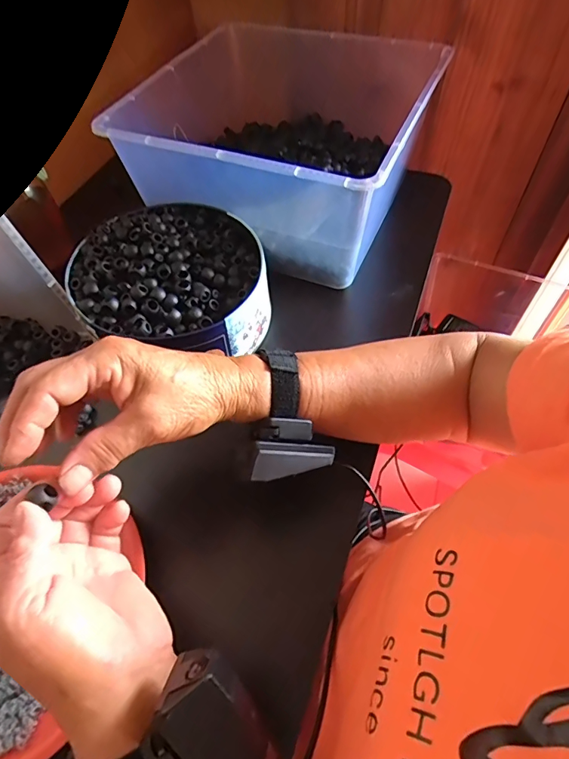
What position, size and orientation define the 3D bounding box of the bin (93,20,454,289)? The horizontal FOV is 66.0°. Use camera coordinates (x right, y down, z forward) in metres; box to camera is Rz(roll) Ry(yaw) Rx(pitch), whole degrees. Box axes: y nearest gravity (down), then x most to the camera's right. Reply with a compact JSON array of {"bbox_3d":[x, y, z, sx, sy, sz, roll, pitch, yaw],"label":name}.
[{"bbox_3d":[-0.001,-0.276,0.518,0.303,0.135,0.294,19,58,15],"label":"bin"}]

